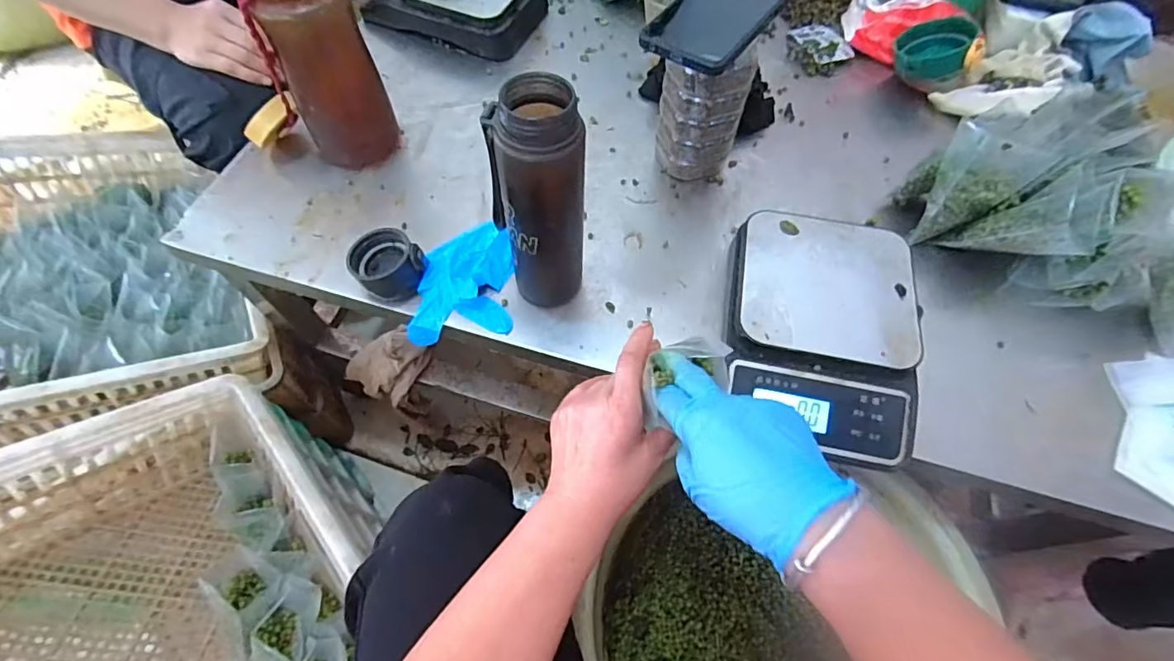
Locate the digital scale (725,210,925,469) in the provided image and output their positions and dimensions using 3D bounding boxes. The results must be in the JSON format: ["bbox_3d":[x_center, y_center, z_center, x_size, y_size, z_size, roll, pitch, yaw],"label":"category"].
[{"bbox_3d":[0.197,-0.002,0.448,0.153,0.062,0.208,10,61,4],"label":"digital scale"}]

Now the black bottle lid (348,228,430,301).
[{"bbox_3d":[-0.185,-0.059,0.484,0.062,0.043,0.054,33,65,16],"label":"black bottle lid"}]

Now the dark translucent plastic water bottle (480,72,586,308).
[{"bbox_3d":[-0.040,-0.094,0.417,0.072,0.201,0.056,10,61,4],"label":"dark translucent plastic water bottle"}]

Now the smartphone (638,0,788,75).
[{"bbox_3d":[0.115,-0.272,0.438,0.078,0.014,0.161,35,66,16],"label":"smartphone"}]

